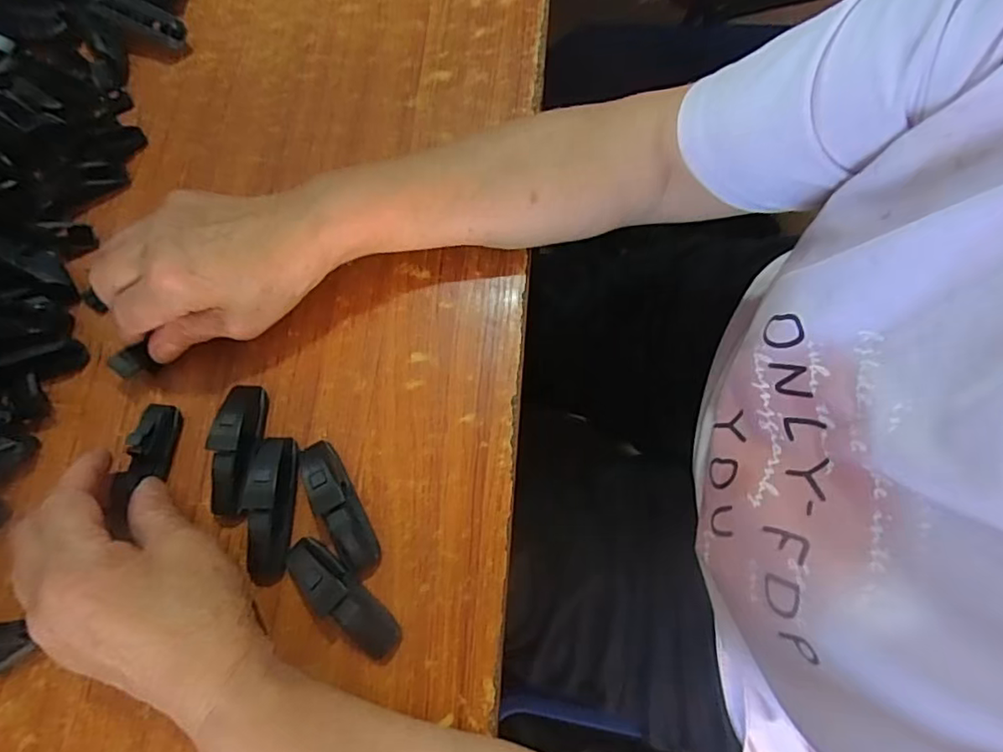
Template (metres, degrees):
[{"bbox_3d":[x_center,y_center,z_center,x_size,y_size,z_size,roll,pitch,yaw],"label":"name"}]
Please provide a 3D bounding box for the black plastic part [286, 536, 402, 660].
[{"bbox_3d":[-0.083,0.115,0.297,0.022,0.022,0.074,-42,77,-10],"label":"black plastic part"}]

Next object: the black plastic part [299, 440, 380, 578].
[{"bbox_3d":[-0.089,0.070,0.311,0.022,0.022,0.076,-26,75,-6],"label":"black plastic part"}]

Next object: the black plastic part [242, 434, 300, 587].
[{"bbox_3d":[-0.126,0.073,0.313,0.023,0.025,0.078,1,73,2],"label":"black plastic part"}]

